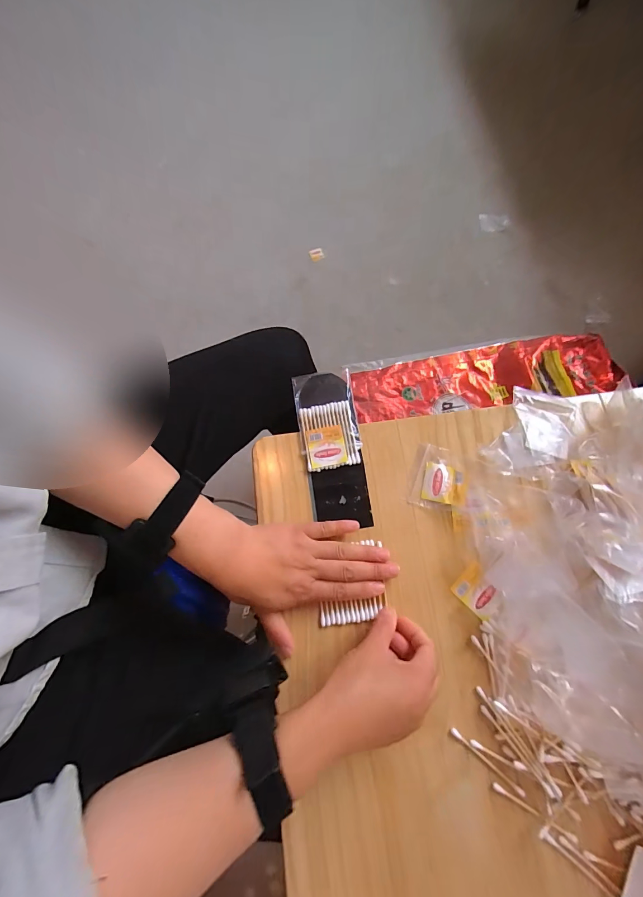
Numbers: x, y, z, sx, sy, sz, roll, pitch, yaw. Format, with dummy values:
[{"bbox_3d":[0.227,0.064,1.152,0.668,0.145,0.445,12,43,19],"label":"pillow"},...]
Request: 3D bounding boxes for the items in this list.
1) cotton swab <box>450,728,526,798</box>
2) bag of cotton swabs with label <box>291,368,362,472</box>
[{"bbox_3d":[0.141,0.266,0.297,0.071,0.004,0.006,38,79,12],"label":"cotton swab"},{"bbox_3d":[0.006,-0.033,0.387,0.064,0.008,0.111,-9,74,0],"label":"bag of cotton swabs with label"}]

